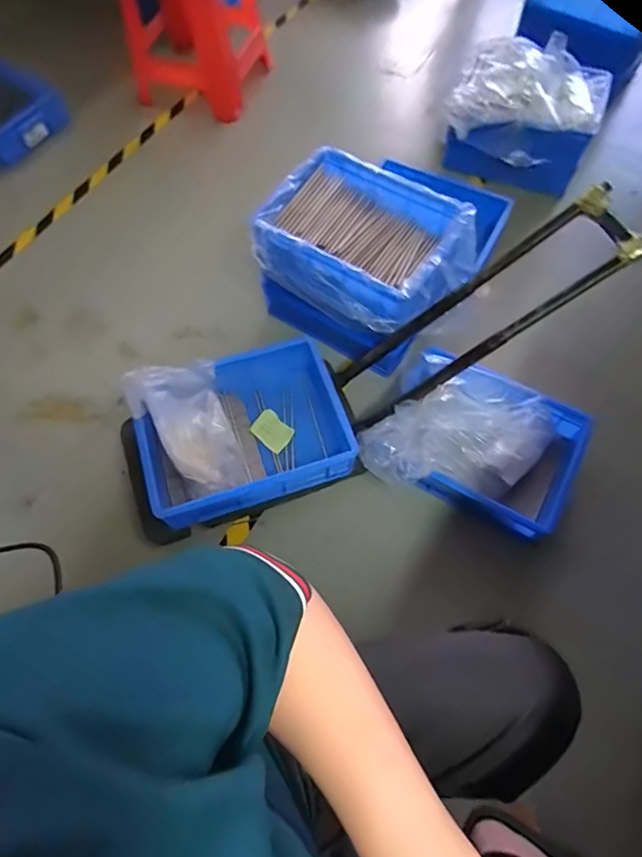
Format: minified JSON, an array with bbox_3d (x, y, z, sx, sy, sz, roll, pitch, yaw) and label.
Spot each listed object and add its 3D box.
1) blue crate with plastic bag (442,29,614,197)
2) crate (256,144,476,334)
[{"bbox_3d":[0.574,-0.892,1.470,0.412,0.269,0.313,18,67,10],"label":"blue crate with plastic bag"},{"bbox_3d":[0.109,-0.396,1.134,0.434,0.165,0.340,31,69,15],"label":"crate"}]

